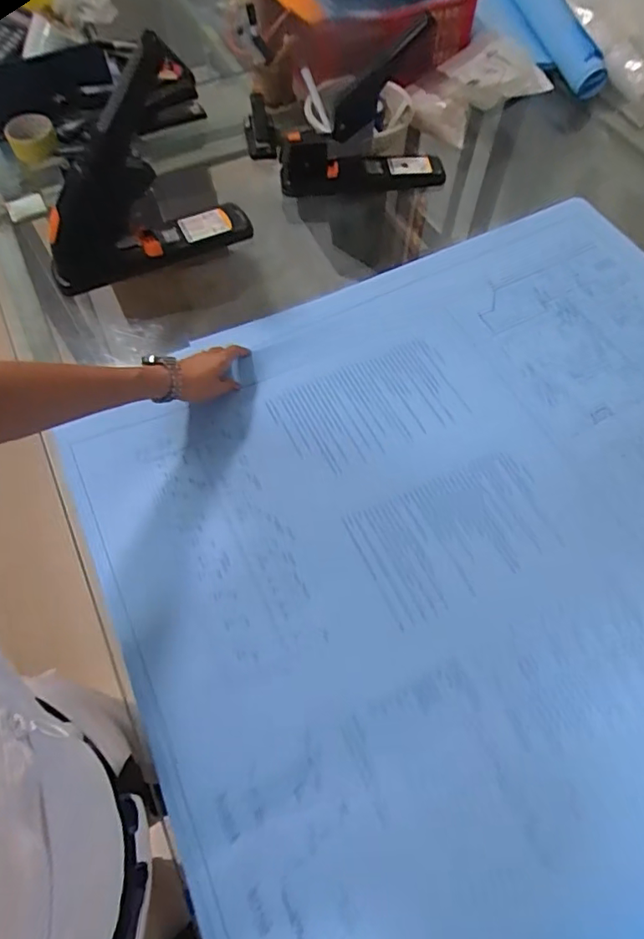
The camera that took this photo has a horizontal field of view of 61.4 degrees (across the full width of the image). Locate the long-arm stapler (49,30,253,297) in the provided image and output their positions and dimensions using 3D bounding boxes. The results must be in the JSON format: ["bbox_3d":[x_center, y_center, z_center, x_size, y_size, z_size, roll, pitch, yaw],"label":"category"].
[{"bbox_3d":[-0.311,-0.441,0.844,0.322,0.278,0.085,-24,40,-2],"label":"long-arm stapler"}]

